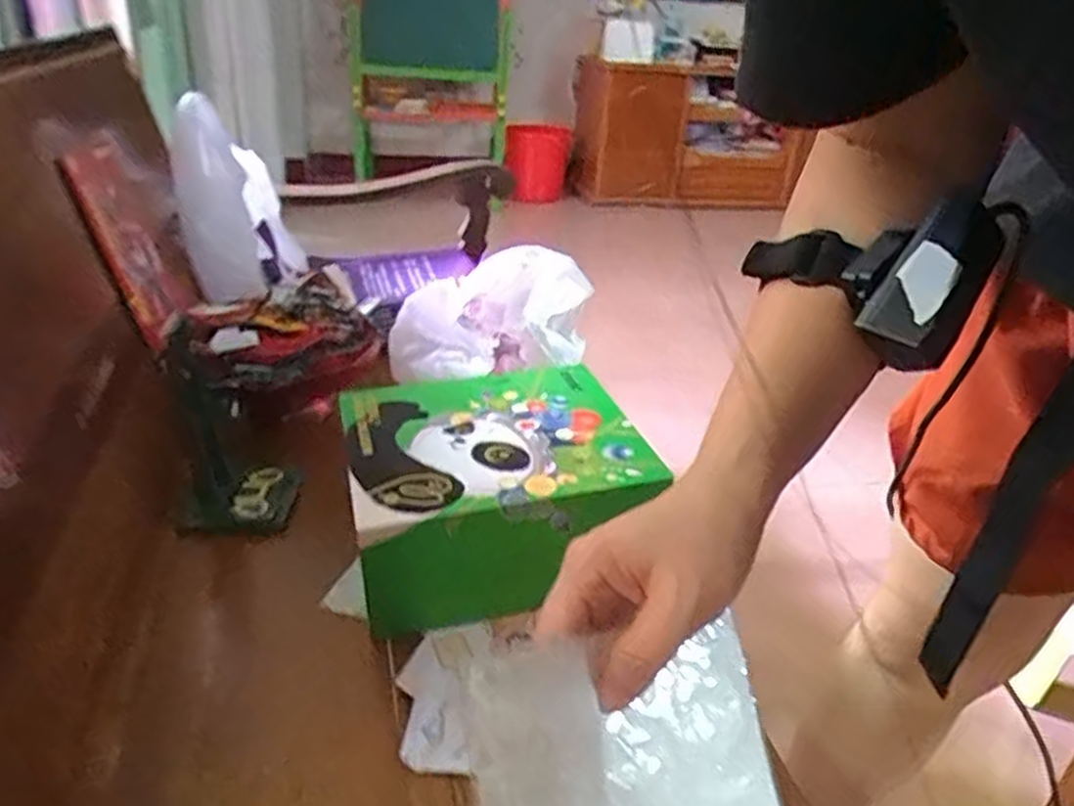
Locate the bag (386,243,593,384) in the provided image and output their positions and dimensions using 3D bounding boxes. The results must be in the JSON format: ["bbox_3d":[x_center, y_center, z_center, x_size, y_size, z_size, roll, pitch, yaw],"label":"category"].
[{"bbox_3d":[-0.078,-0.120,1.054,0.234,0.194,0.288,-2,27,-11],"label":"bag"}]

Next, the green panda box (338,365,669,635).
[{"bbox_3d":[-0.049,0.081,0.782,0.272,0.134,0.252,-5,28,-17],"label":"green panda box"}]

